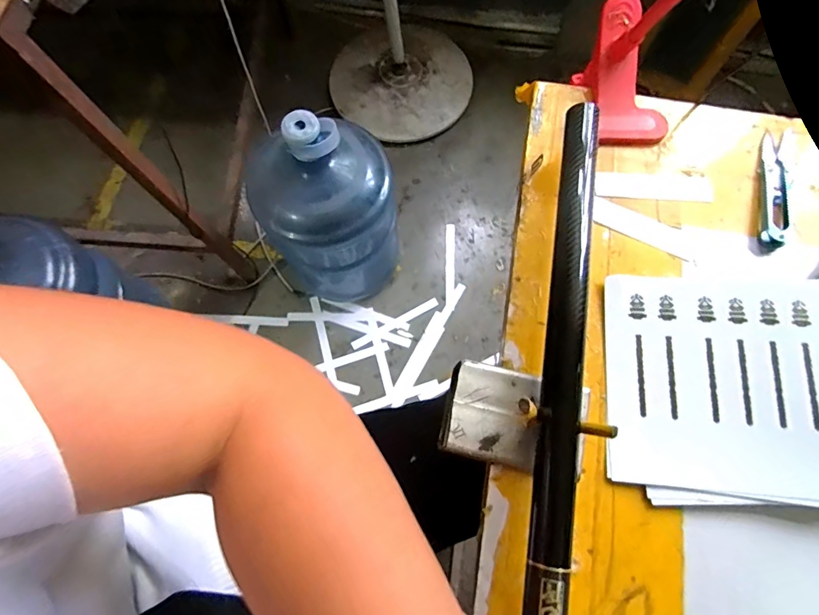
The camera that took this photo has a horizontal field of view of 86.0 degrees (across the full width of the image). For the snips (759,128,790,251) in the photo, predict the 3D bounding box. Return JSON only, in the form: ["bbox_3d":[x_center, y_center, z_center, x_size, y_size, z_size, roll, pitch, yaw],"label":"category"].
[{"bbox_3d":[0.267,-0.088,0.318,0.020,0.007,0.099,12,73,6],"label":"snips"}]

